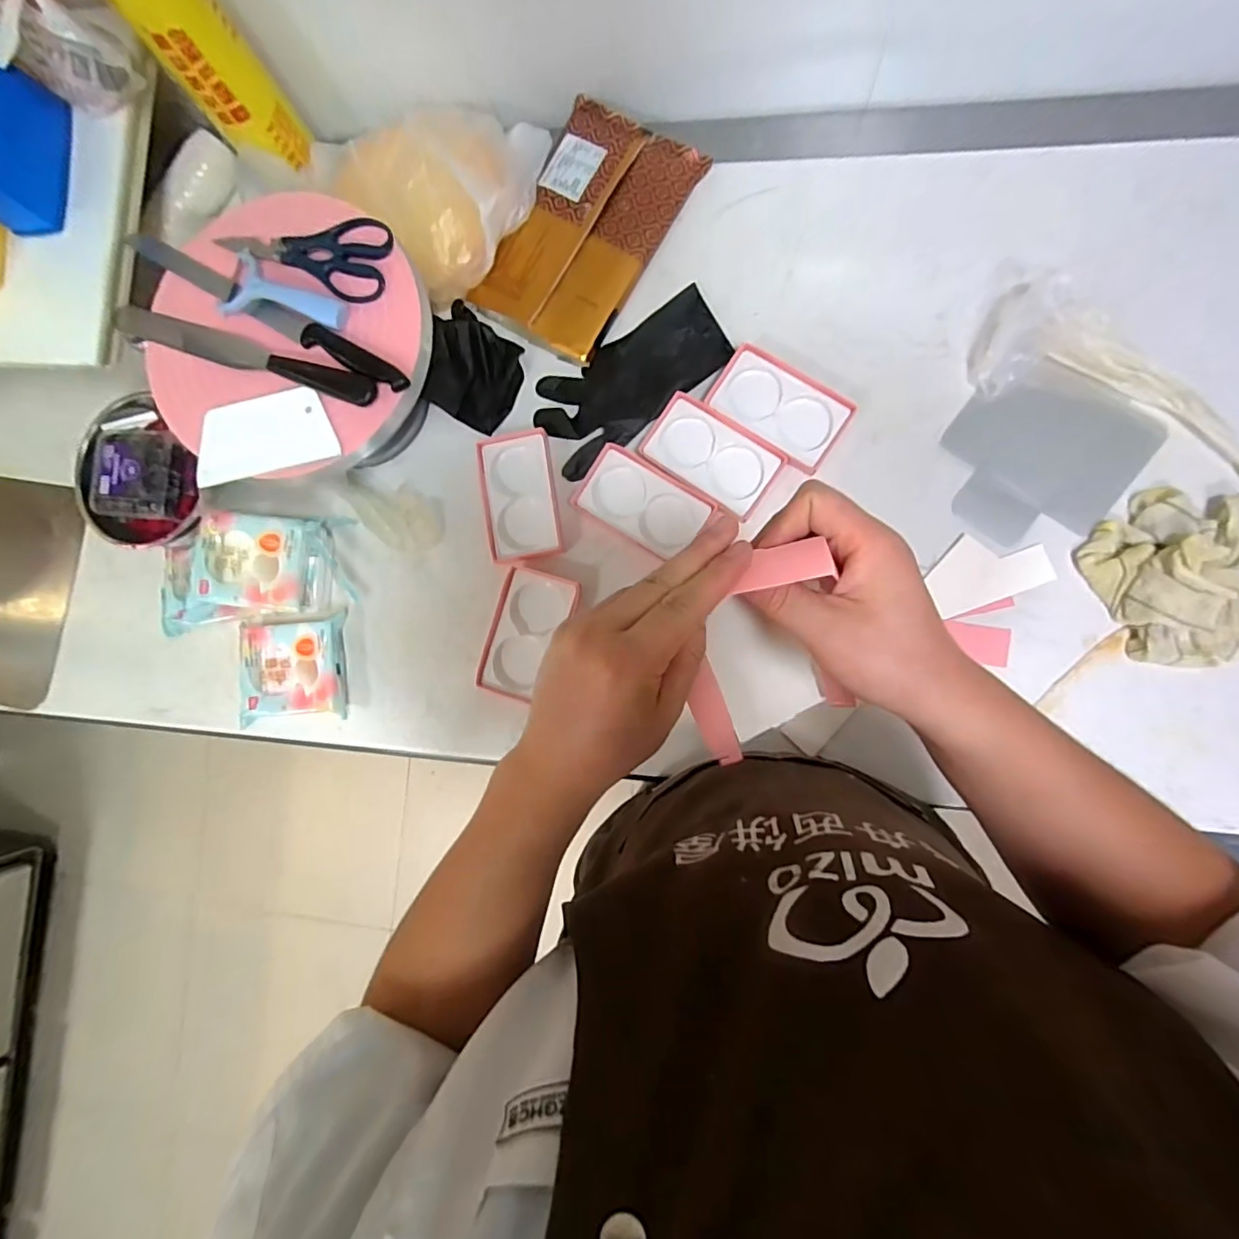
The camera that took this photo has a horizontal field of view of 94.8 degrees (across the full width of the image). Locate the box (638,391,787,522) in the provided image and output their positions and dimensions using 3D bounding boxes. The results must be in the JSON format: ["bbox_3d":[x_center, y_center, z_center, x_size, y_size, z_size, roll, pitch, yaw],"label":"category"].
[{"bbox_3d":[0.103,-0.182,0.638,0.145,0.016,0.085,36,92,8],"label":"box"}]

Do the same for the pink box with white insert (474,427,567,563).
[{"bbox_3d":[-0.116,-0.144,0.662,0.082,0.022,0.149,-8,86,7],"label":"pink box with white insert"}]

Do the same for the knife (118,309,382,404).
[{"bbox_3d":[-0.375,-0.264,0.565,0.295,0.011,0.031,19,90,8],"label":"knife"}]

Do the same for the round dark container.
[{"bbox_3d":[-0.576,-0.168,0.687,0.162,0.045,0.183,-35,84,5],"label":"round dark container"}]

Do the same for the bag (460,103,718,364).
[{"bbox_3d":[-0.037,-0.456,0.663,0.169,0.027,0.275,33,92,8],"label":"bag"}]

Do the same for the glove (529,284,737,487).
[{"bbox_3d":[0.011,-0.282,0.663,0.237,0.010,0.122,-35,84,5],"label":"glove"}]

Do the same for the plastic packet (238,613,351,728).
[{"bbox_3d":[-0.384,0.058,0.672,0.118,0.034,0.116,-7,87,7],"label":"plastic packet"}]

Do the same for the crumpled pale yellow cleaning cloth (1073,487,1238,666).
[{"bbox_3d":[0.560,-0.041,0.551,0.148,0.050,0.175,-26,84,6],"label":"crumpled pale yellow cleaning cloth"}]

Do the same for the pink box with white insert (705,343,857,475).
[{"bbox_3d":[0.179,-0.237,0.635,0.146,0.017,0.086,39,93,8],"label":"pink box with white insert"}]

